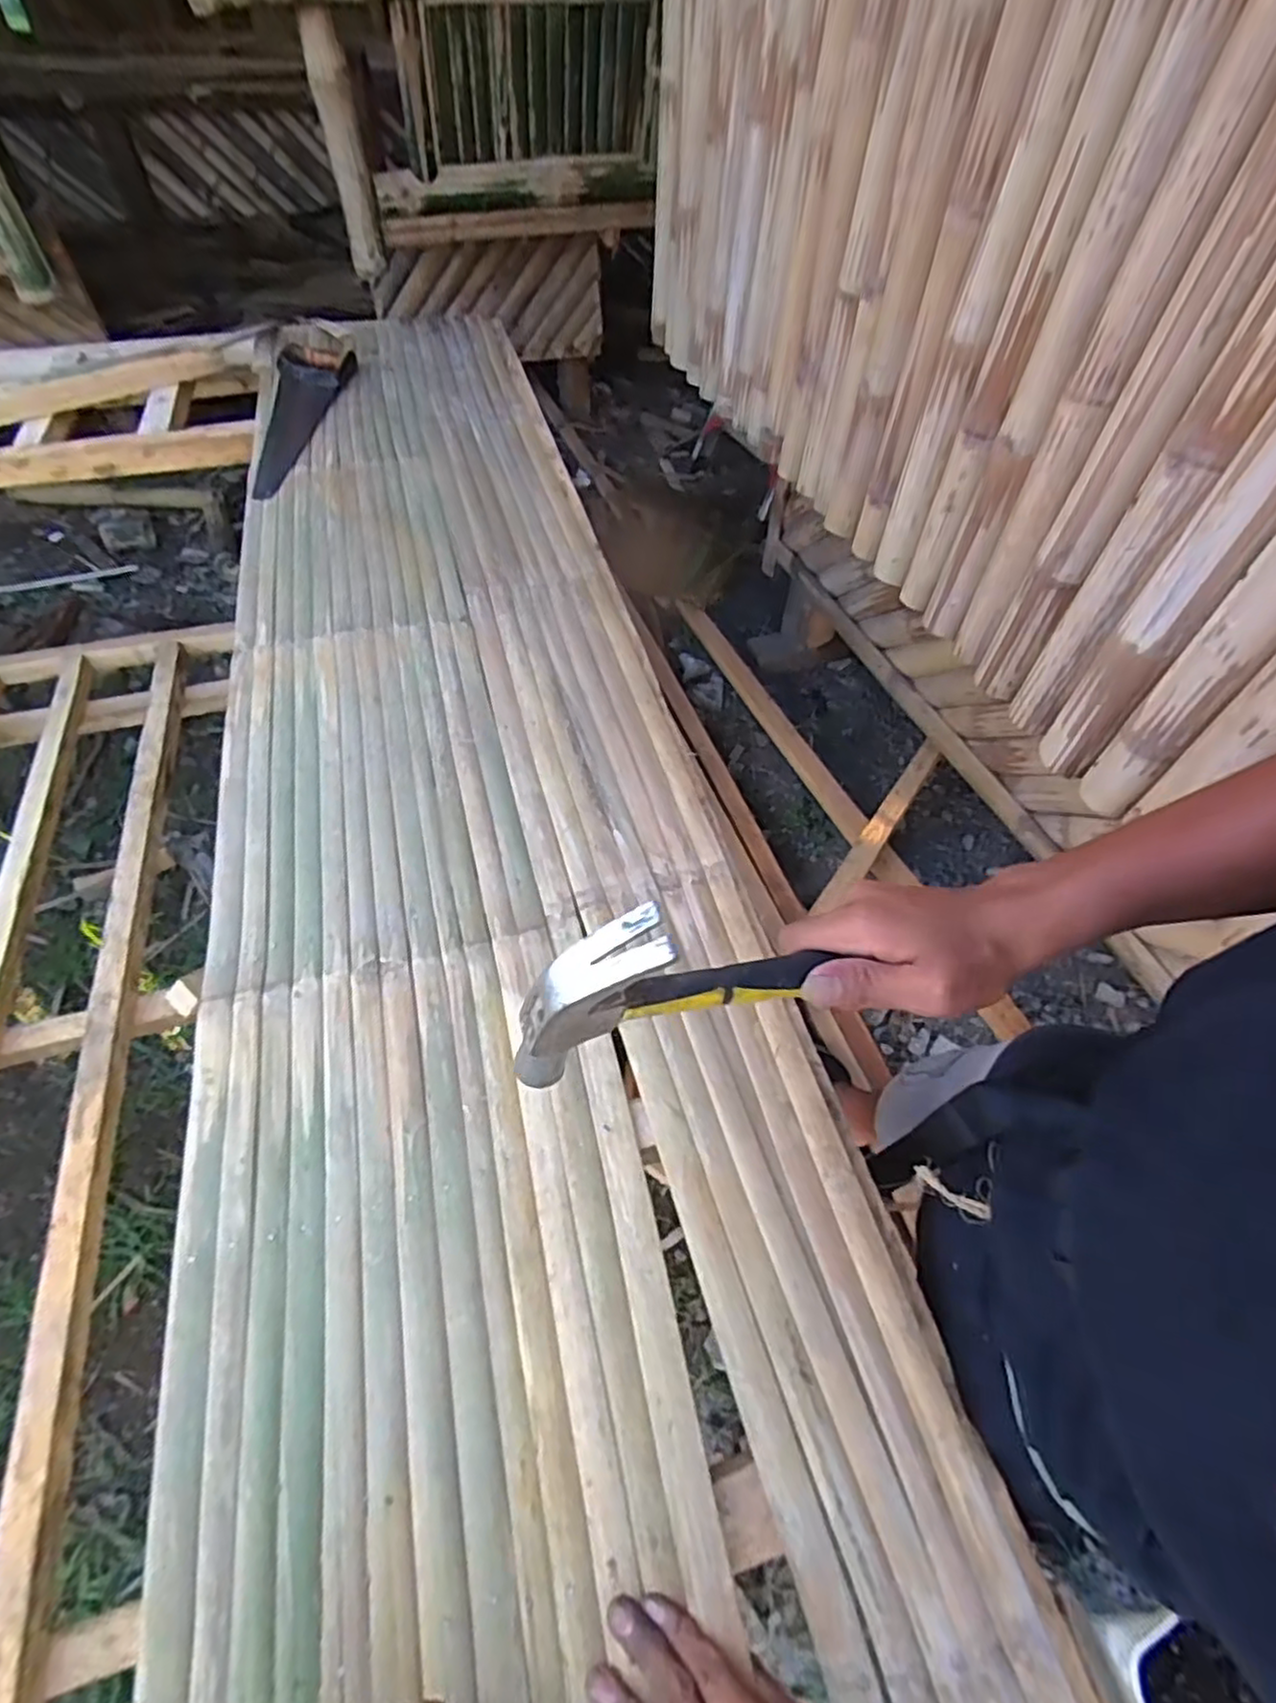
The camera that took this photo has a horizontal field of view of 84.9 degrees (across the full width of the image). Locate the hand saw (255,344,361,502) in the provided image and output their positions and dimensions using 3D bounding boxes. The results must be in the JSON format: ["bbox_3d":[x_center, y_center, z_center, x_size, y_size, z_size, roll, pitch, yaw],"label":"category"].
[{"bbox_3d":[-0.564,-0.749,1.185,0.121,0.028,0.520,-8,55,-7],"label":"hand saw"}]

